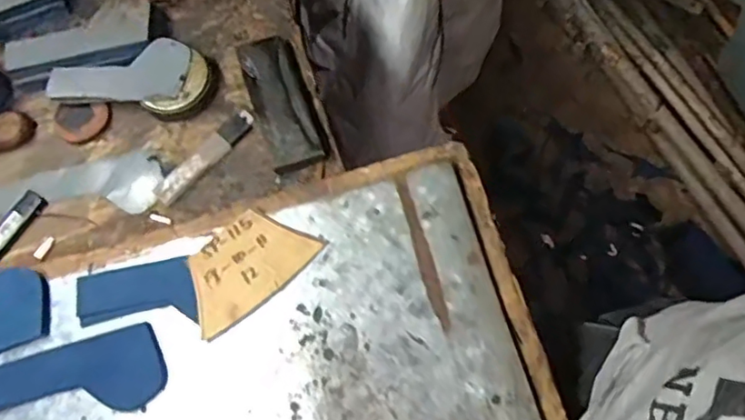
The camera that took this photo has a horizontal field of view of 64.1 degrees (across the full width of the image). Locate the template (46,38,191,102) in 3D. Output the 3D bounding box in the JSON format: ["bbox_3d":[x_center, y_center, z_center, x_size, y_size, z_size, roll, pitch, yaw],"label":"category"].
[{"bbox_3d":[-0.251,-0.135,0.591,0.135,0.007,0.059,-7,85,-3],"label":"template"}]

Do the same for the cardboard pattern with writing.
[{"bbox_3d":[-0.110,0.046,0.512,0.114,0.004,0.073,-42,77,-11],"label":"cardboard pattern with writing"}]

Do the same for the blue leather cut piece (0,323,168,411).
[{"bbox_3d":[-0.288,0.156,0.488,0.236,0.004,0.061,-17,70,-1],"label":"blue leather cut piece"}]

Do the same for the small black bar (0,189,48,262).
[{"bbox_3d":[-0.344,0.017,0.566,0.026,0.006,0.079,27,72,8],"label":"small black bar"}]

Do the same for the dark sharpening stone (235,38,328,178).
[{"bbox_3d":[-0.091,-0.110,0.596,0.054,0.028,0.156,-18,72,-7],"label":"dark sharpening stone"}]

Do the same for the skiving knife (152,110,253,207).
[{"bbox_3d":[-0.163,-0.052,0.580,0.024,0.005,0.117,42,77,9],"label":"skiving knife"}]

